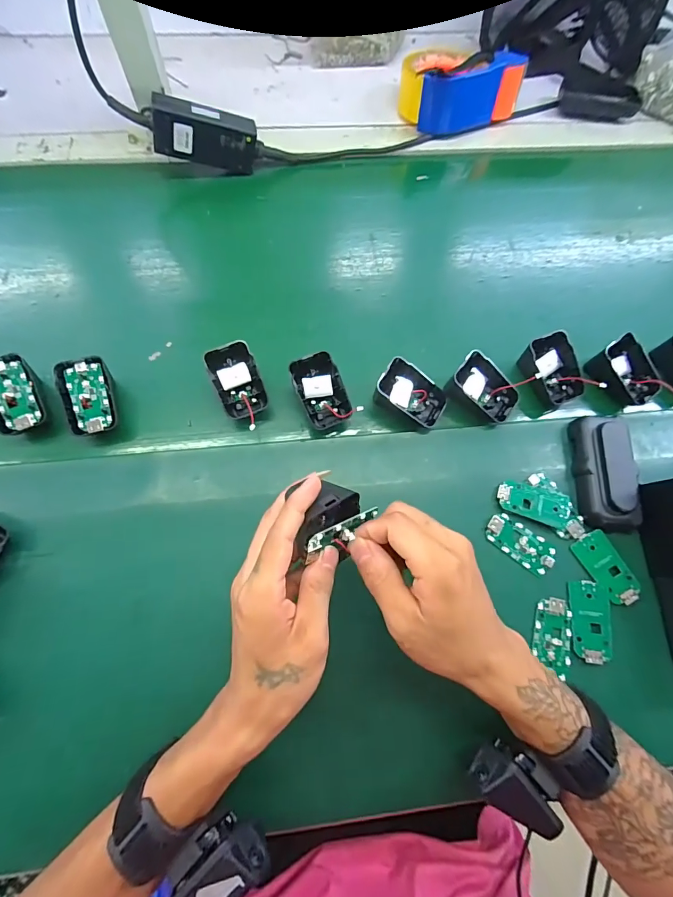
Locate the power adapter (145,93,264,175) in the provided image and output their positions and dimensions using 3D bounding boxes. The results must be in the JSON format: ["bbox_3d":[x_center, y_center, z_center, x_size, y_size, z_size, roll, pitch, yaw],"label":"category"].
[{"bbox_3d":[-0.151,-0.367,0.473,0.121,0.050,0.030,-2,68,-24],"label":"power adapter"}]

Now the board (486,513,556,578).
[{"bbox_3d":[0.164,0.084,0.357,0.062,0.005,0.032,35,71,10],"label":"board"}]

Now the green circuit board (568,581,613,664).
[{"bbox_3d":[0.216,0.146,0.339,0.031,0.005,0.062,7,69,0],"label":"green circuit board"}]

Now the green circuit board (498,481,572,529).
[{"bbox_3d":[0.181,0.050,0.367,0.065,0.006,0.032,15,69,3],"label":"green circuit board"}]

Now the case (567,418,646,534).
[{"bbox_3d":[0.251,0.021,0.371,0.052,0.026,0.104,3,69,-2],"label":"case"}]

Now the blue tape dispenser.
[{"bbox_3d":[0.165,-0.479,0.531,0.148,0.079,0.069,-5,69,-5],"label":"blue tape dispenser"}]

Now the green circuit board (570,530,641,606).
[{"bbox_3d":[0.239,0.105,0.352,0.032,0.006,0.063,-27,72,-12],"label":"green circuit board"}]

